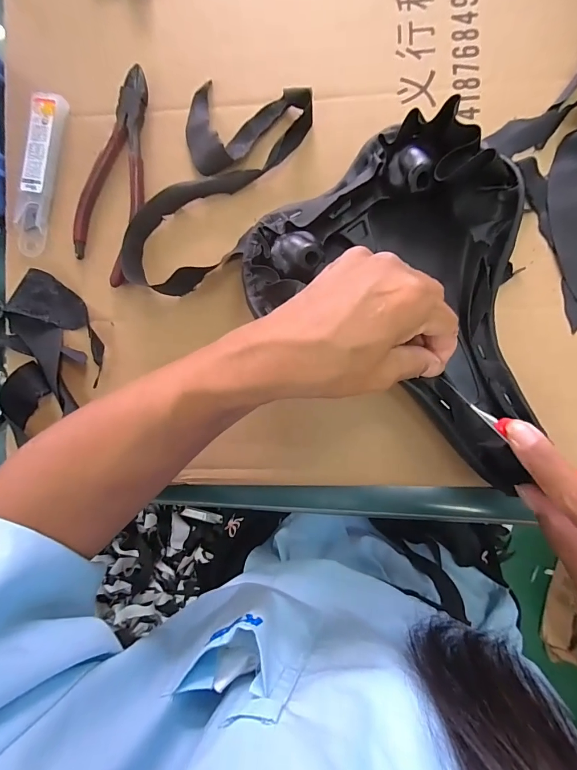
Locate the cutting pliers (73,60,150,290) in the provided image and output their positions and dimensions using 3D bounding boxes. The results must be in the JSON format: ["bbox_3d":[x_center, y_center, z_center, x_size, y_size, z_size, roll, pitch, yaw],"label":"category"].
[{"bbox_3d":[-0.140,-0.165,0.286,0.051,0.012,0.168,6,89,4],"label":"cutting pliers"}]

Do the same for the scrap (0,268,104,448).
[{"bbox_3d":[-0.197,-0.029,0.286,0.088,0.018,0.111,-29,87,3],"label":"scrap"}]

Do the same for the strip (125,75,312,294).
[{"bbox_3d":[-0.057,-0.148,0.277,0.093,0.018,0.172,23,91,4],"label":"strip"}]

